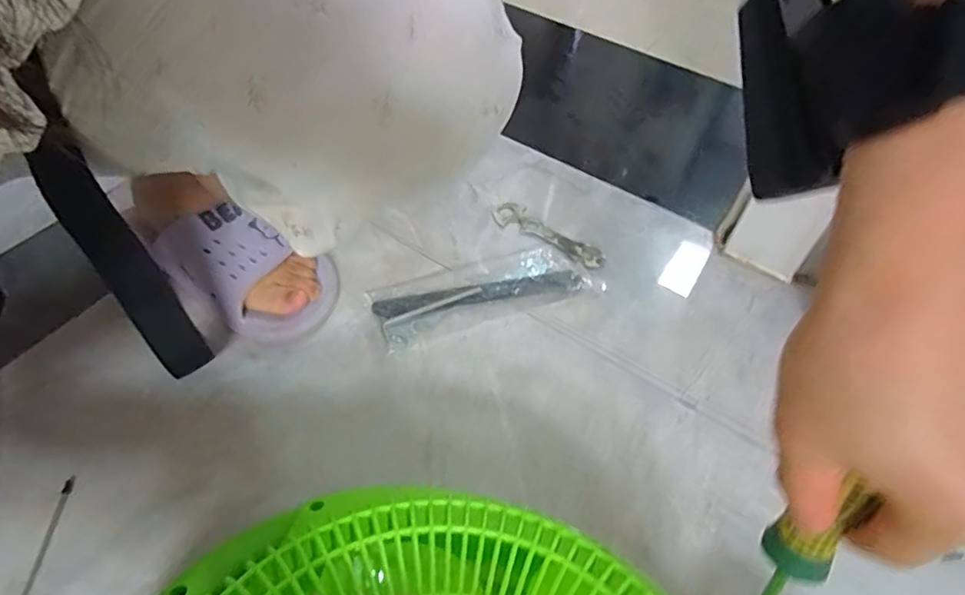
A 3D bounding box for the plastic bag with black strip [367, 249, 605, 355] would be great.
[{"bbox_3d":[0.004,-0.007,0.541,0.209,0.018,0.074,-18,55,-15],"label":"plastic bag with black strip"}]

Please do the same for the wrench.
[{"bbox_3d":[0.066,-0.064,0.595,0.133,0.009,0.035,36,59,23],"label":"wrench"}]

